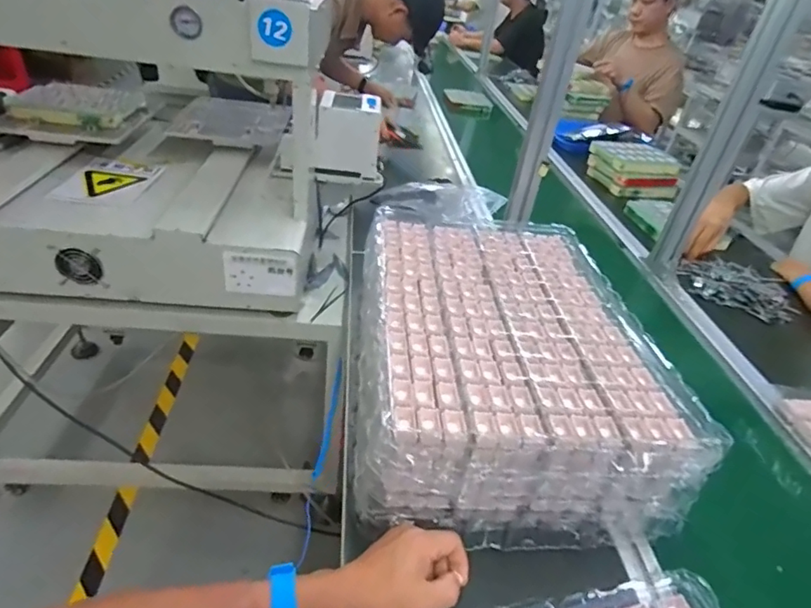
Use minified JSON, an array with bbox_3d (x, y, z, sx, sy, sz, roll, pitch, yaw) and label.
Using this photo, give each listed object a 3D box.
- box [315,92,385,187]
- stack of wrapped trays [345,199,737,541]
[{"bbox_3d":[-0.127,-0.356,1.097,0.142,0.158,0.131,1,36,-12],"label":"box"},{"bbox_3d":[0.125,0.062,0.697,0.350,0.139,0.479,3,34,-5],"label":"stack of wrapped trays"}]

